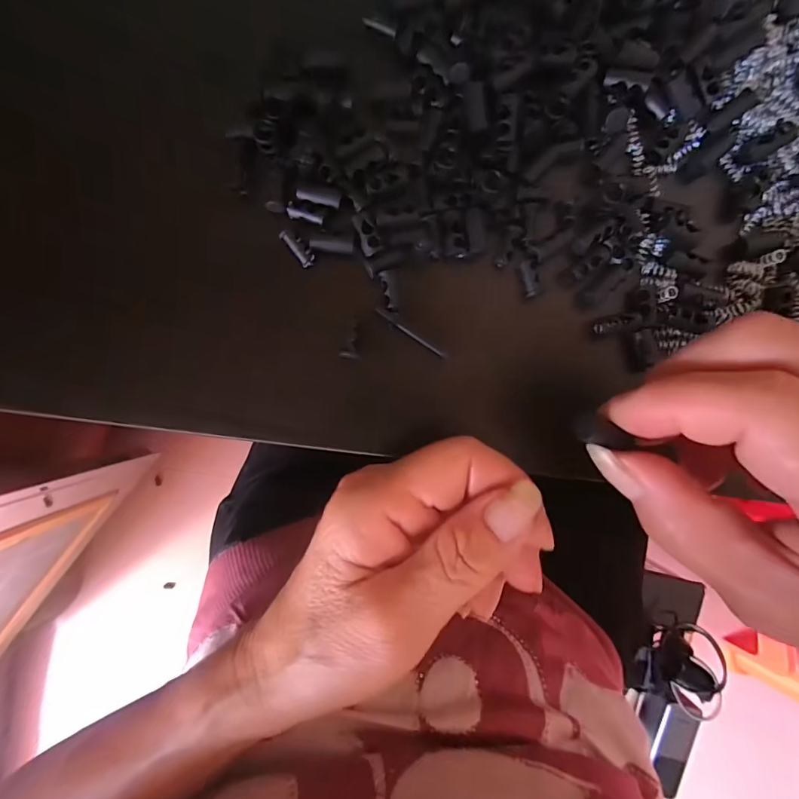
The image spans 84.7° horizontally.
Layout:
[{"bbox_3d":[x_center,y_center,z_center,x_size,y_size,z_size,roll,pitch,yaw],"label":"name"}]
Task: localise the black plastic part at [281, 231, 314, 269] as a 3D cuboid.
[{"bbox_3d":[-0.042,-0.063,0.181,0.006,0.004,0.017,-40,95,-3],"label":"black plastic part"}]

